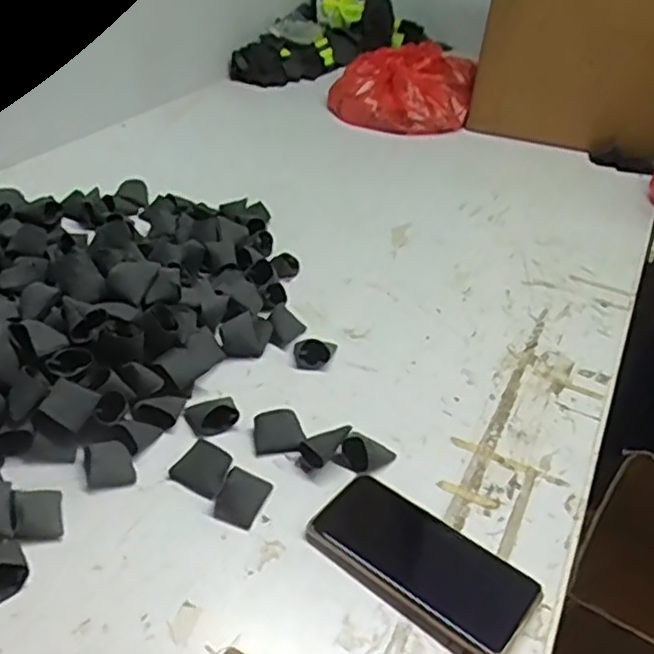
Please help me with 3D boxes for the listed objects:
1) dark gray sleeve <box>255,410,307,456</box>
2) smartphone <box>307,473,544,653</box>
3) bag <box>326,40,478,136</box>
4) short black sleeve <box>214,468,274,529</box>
[{"bbox_3d":[-0.041,0.090,0.583,0.043,0.013,0.041,-2,37,-10],"label":"dark gray sleeve"},{"bbox_3d":[0.070,0.166,0.490,0.155,0.019,0.077,30,43,28],"label":"smartphone"},{"bbox_3d":[0.146,-0.467,1.282,0.256,0.075,0.308,10,37,5],"label":"bag"},{"bbox_3d":[-0.066,0.131,0.525,0.032,0.020,0.045,17,38,15],"label":"short black sleeve"}]

